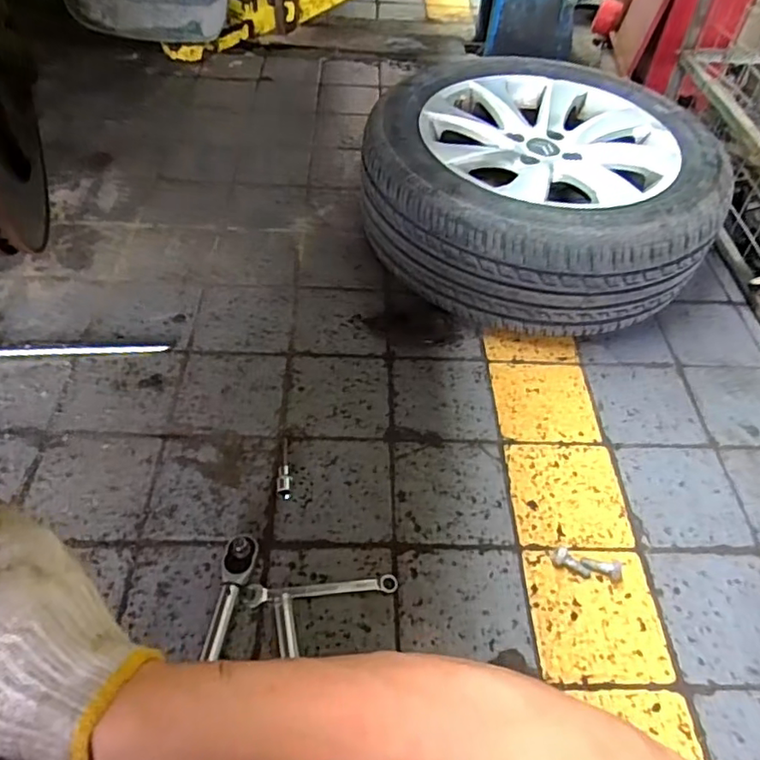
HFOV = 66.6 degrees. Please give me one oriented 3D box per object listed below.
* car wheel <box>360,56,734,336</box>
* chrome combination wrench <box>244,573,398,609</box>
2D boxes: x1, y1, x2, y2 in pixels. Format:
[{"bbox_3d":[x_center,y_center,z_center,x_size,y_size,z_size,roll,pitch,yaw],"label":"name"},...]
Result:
[{"bbox_3d":[0.264,-0.339,1.010,0.547,0.183,0.537,2,50,-3],"label":"car wheel"},{"bbox_3d":[-0.066,0.242,0.668,0.171,0.015,0.024,-2,51,-5],"label":"chrome combination wrench"}]

